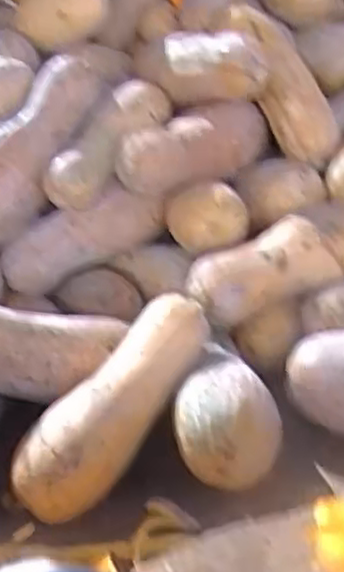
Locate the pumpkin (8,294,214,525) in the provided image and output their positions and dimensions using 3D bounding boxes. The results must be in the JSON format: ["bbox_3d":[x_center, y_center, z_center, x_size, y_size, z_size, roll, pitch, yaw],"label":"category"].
[{"bbox_3d":[-0.080,0.179,1.117,0.115,0.111,0.418,18,56,36],"label":"pumpkin"}]

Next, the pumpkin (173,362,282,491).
[{"bbox_3d":[0.085,0.213,1.116,0.156,0.142,0.160,-2,26,0],"label":"pumpkin"}]

